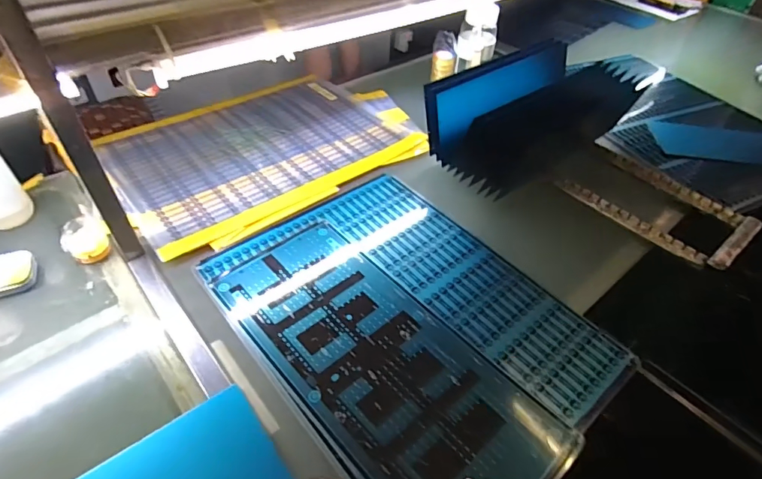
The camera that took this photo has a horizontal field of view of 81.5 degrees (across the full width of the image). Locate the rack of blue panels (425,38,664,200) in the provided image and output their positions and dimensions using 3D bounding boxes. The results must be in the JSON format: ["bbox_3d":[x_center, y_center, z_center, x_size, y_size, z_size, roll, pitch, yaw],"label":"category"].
[{"bbox_3d":[0.344,-0.268,0.910,0.509,0.170,0.209,-26,53,-26],"label":"rack of blue panels"}]

